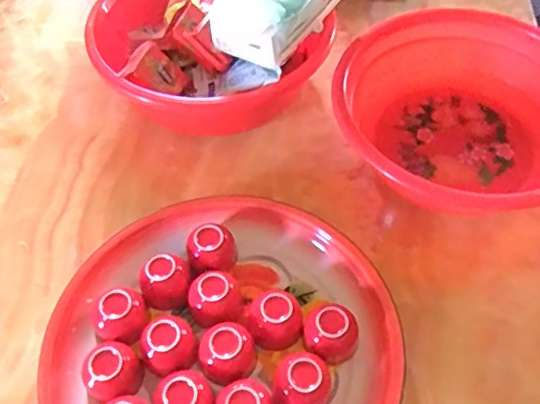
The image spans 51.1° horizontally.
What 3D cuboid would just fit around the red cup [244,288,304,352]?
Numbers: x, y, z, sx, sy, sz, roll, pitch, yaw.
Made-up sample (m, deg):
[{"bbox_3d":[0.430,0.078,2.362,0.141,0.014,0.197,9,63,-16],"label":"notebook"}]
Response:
[{"bbox_3d":[0.003,0.115,0.556,0.058,0.045,0.055,-1,55,2],"label":"red cup"}]

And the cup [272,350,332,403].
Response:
[{"bbox_3d":[0.028,0.166,0.519,0.051,0.044,0.049,-1,55,2],"label":"cup"}]

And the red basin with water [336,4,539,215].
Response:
[{"bbox_3d":[0.240,-0.095,0.668,0.268,0.090,0.283,-1,55,2],"label":"red basin with water"}]

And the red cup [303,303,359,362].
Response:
[{"bbox_3d":[0.057,0.128,0.549,0.048,0.041,0.047,-1,55,2],"label":"red cup"}]

